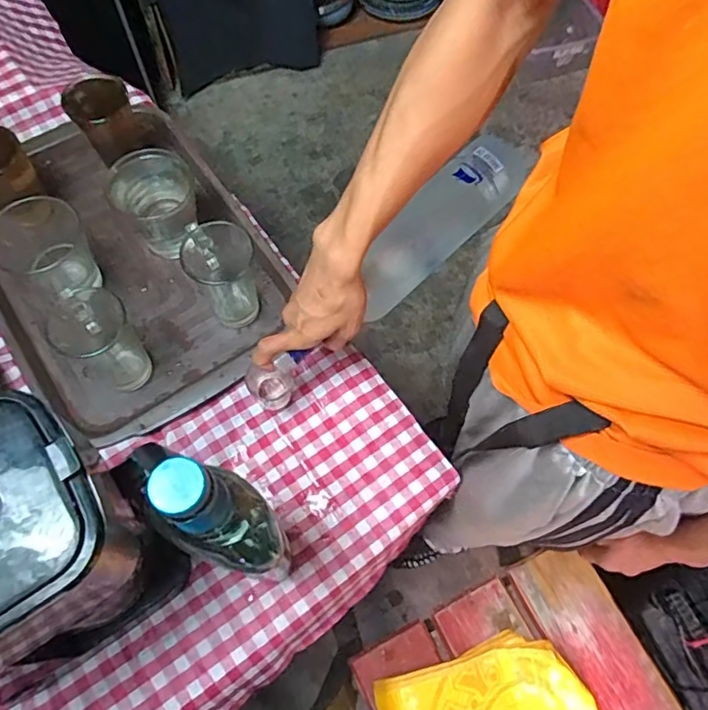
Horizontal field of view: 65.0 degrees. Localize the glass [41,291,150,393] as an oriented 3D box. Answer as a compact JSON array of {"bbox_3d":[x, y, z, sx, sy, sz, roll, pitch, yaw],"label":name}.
[{"bbox_3d":[-0.262,-0.012,0.584,0.074,0.097,0.074,1,67,-1],"label":"glass"}]

